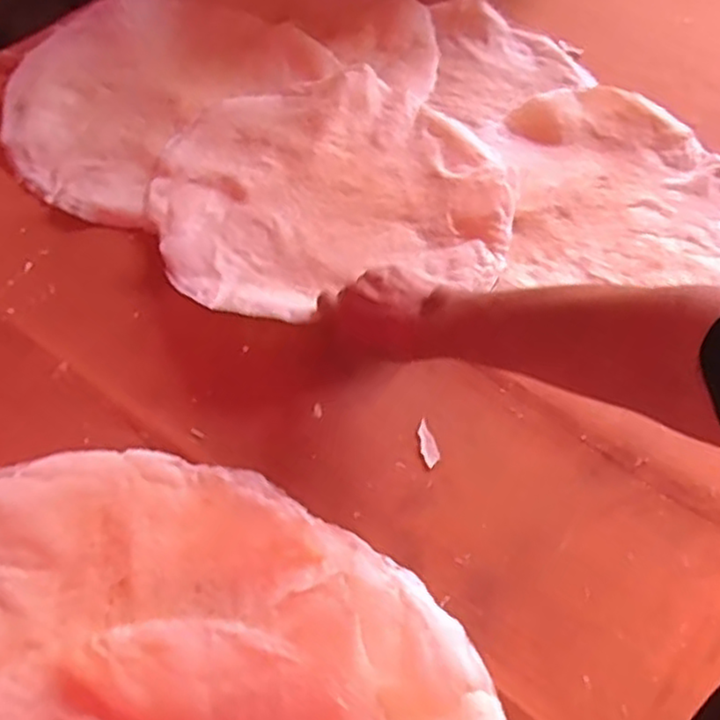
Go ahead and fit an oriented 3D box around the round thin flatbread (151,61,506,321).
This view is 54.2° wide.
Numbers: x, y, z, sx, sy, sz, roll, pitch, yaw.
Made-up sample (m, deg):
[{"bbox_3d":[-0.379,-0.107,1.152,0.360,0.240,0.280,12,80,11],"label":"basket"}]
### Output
[{"bbox_3d":[-0.033,-0.176,0.708,0.337,0.029,0.297,-17,62,-14],"label":"round thin flatbread"}]

